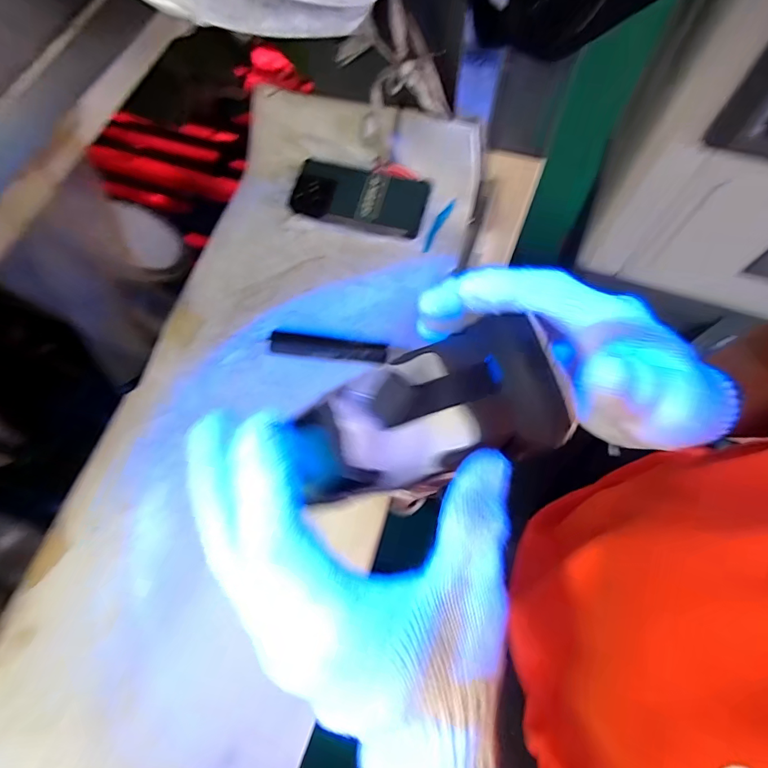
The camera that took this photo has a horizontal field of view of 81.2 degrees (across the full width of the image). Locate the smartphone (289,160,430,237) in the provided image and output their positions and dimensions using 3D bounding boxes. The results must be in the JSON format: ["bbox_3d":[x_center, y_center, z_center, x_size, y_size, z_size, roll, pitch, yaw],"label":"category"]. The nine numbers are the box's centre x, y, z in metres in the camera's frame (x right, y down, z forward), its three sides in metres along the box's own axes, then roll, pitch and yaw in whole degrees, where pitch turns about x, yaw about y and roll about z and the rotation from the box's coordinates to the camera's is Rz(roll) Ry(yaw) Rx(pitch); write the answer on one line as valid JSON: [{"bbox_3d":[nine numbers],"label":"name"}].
[{"bbox_3d":[-0.031,-0.227,0.543,0.160,0.009,0.076,16,82,9],"label":"smartphone"}]

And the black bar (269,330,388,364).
[{"bbox_3d":[-0.061,-0.040,0.484,0.126,0.013,0.023,8,70,5],"label":"black bar"}]

